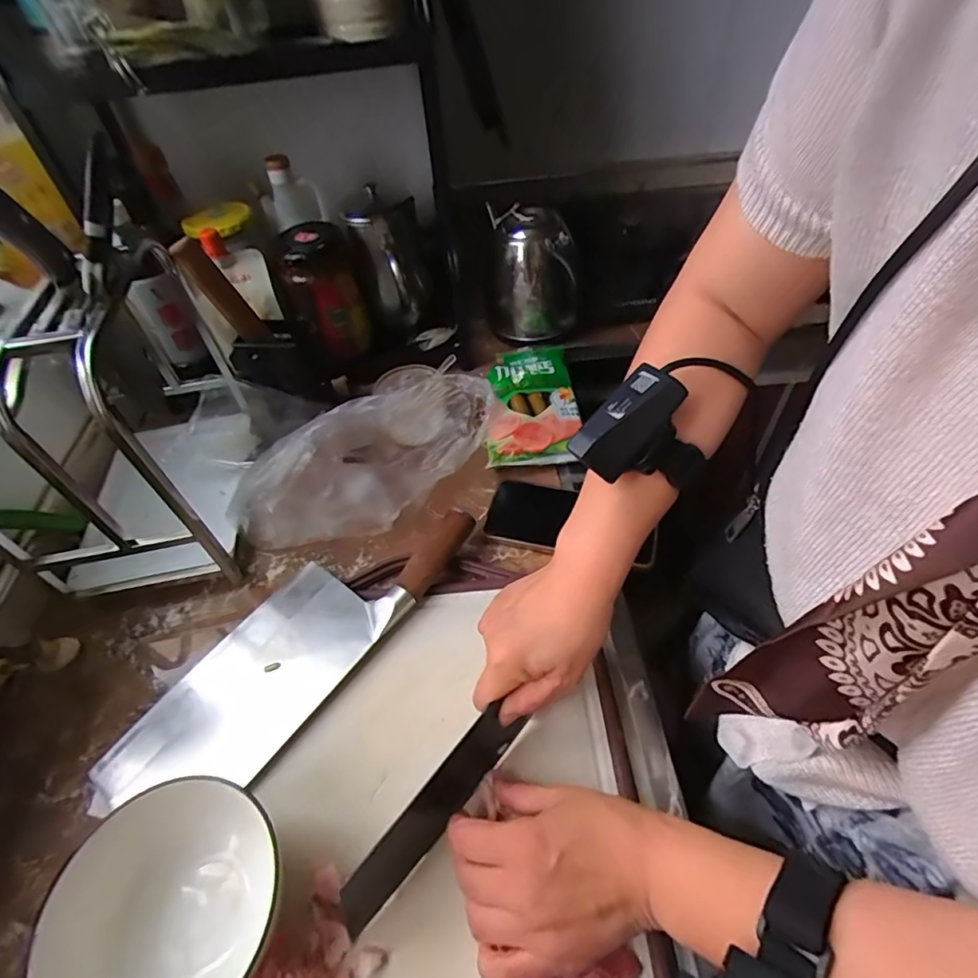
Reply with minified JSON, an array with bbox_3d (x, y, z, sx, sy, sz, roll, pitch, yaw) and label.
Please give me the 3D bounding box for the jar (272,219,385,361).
[{"bbox_3d":[-0.197,-0.236,0.650,0.108,0.136,0.103,-3,49,3],"label":"jar"}]

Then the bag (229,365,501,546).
[{"bbox_3d":[-0.121,-0.039,0.516,0.264,0.099,0.121,-36,56,-21],"label":"bag"}]

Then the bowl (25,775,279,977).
[{"bbox_3d":[-0.179,0.245,0.305,0.119,0.072,0.110,-3,50,4],"label":"bowl"}]

